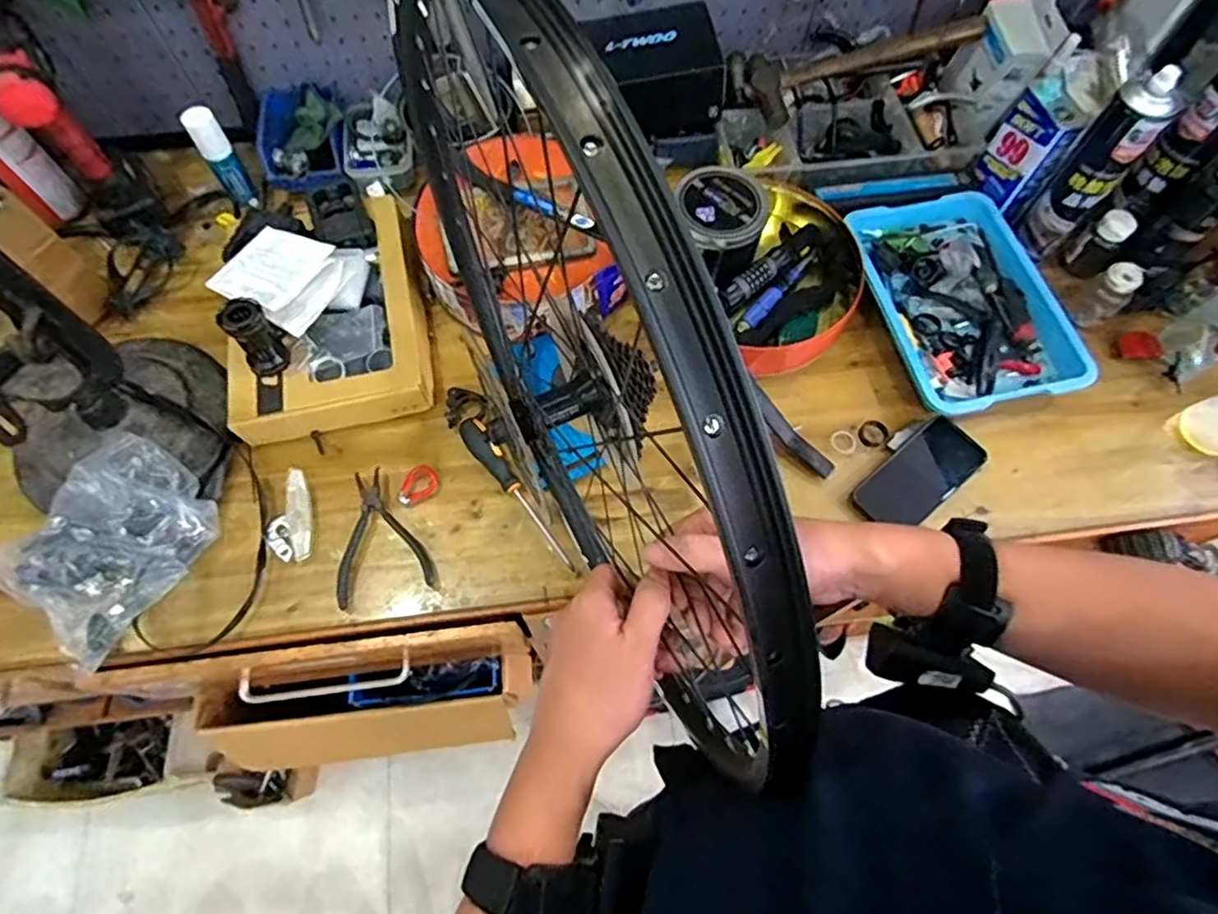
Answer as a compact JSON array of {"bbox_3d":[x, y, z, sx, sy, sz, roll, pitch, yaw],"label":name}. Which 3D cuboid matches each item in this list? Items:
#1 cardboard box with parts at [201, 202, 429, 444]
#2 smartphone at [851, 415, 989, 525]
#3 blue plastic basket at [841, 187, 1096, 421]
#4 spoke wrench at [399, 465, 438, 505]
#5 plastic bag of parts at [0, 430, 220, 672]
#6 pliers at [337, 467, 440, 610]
[{"bbox_3d":[-0.356,-0.189,0.811,0.236,0.140,0.312,-13,66,-6],"label":"cardboard box with parts"},{"bbox_3d":[0.374,0.024,0.779,0.166,0.013,0.079,-37,77,-15],"label":"smartphone"},{"bbox_3d":[0.458,-0.203,0.850,0.225,0.057,0.312,-13,66,-6],"label":"blue plastic basket"},{"bbox_3d":[-0.226,0.033,0.764,0.051,0.015,0.035,-38,71,-16],"label":"spoke wrench"},{"bbox_3d":[-0.540,0.091,0.700,0.165,0.071,0.205,37,70,15],"label":"plastic bag of parts"},{"bbox_3d":[-0.259,0.083,0.738,0.106,0.023,0.151,-11,66,-5],"label":"pliers"}]

